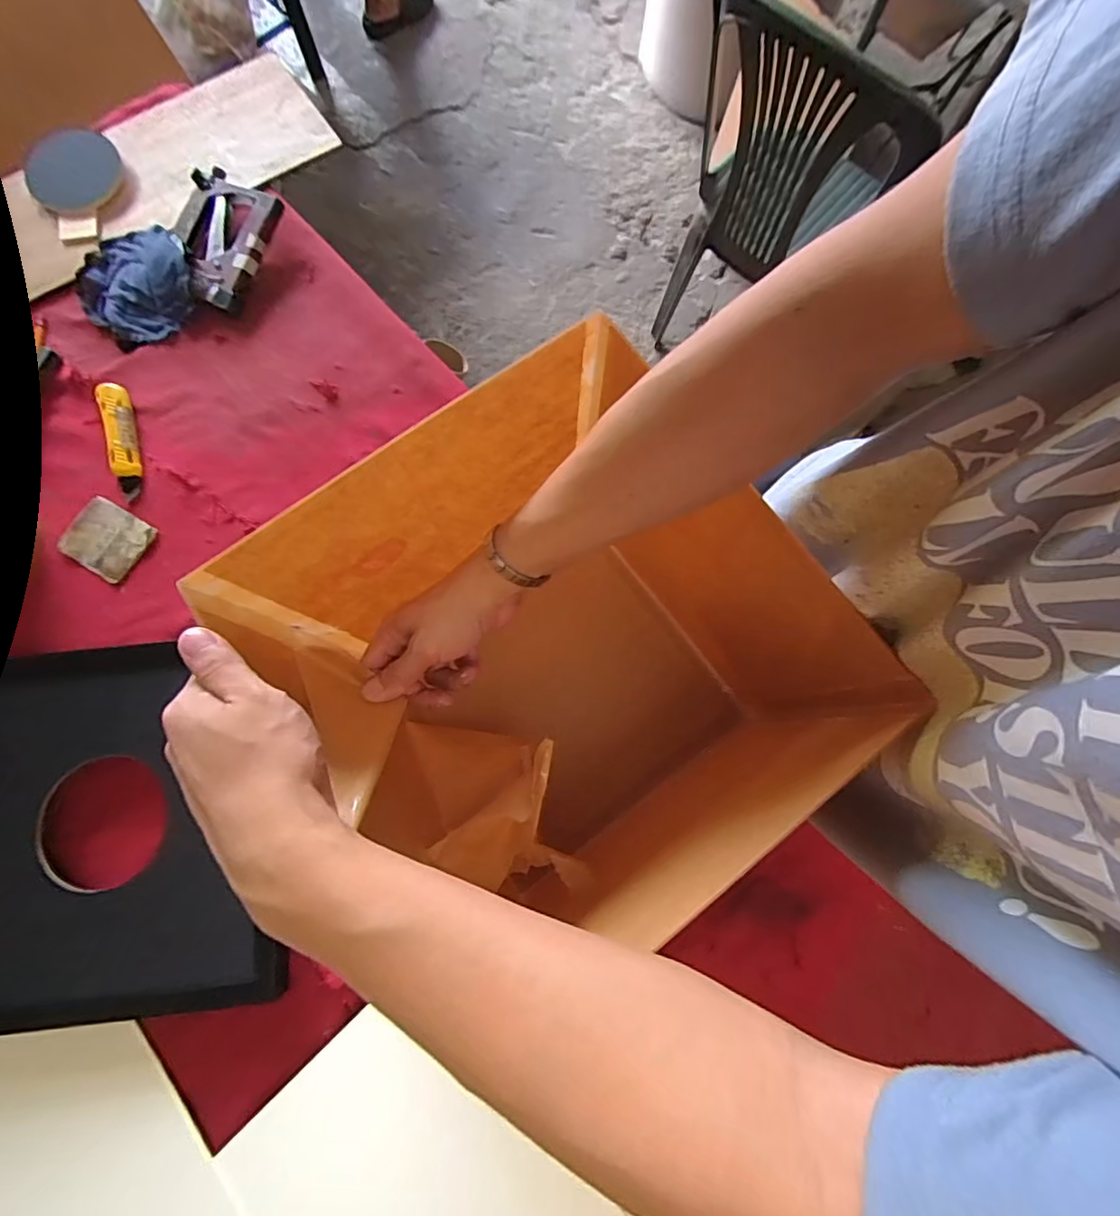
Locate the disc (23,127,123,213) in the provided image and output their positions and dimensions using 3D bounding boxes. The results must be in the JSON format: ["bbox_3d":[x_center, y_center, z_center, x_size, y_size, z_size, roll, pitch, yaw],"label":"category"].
[{"bbox_3d":[-0.659,-0.586,0.733,0.119,0.023,0.118,0,78,-2],"label":"disc"}]

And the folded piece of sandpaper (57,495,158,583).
[{"bbox_3d":[-0.522,-0.080,0.628,0.089,0.004,0.075,30,79,5],"label":"folded piece of sandpaper"}]

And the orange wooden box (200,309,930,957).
[{"bbox_3d":[-0.006,0.055,0.475,0.305,0.343,0.314,-36,81,-8],"label":"orange wooden box"}]

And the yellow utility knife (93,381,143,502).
[{"bbox_3d":[-0.522,-0.200,0.651,0.033,0.013,0.151,-17,79,-5],"label":"yellow utility knife"}]

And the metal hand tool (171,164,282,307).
[{"bbox_3d":[-0.450,-0.486,0.714,0.136,0.035,0.160,27,79,4],"label":"metal hand tool"}]

